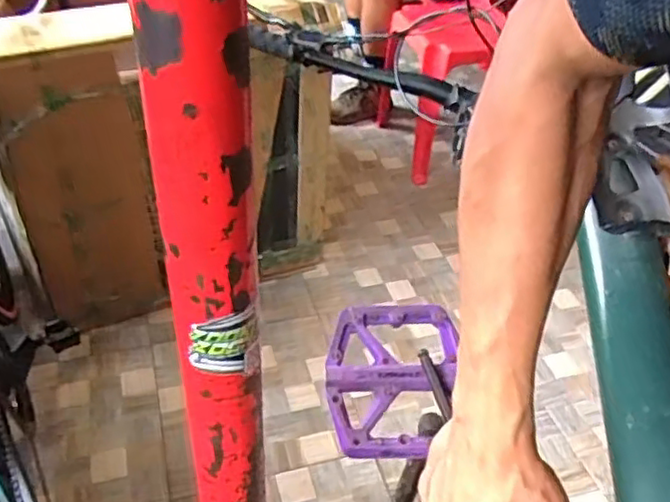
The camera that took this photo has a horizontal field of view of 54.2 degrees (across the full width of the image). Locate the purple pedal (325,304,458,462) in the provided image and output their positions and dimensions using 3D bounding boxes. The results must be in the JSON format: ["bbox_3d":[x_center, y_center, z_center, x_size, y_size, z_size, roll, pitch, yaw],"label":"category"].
[{"bbox_3d":[0.044,0.096,0.494,0.098,0.014,0.115,0,63,0],"label":"purple pedal"}]

